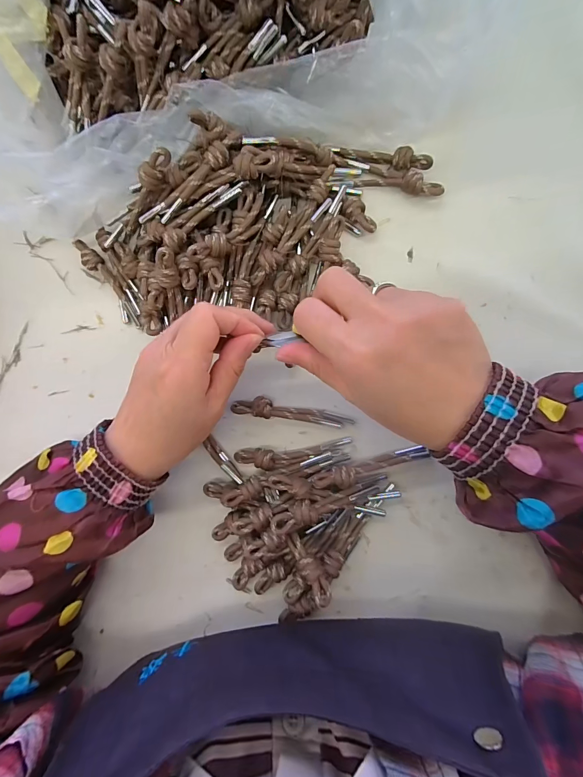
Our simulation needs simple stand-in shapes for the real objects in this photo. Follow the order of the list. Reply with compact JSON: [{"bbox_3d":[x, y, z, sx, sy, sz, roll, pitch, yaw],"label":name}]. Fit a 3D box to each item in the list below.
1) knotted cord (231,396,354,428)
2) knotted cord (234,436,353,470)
[{"bbox_3d":[0.000,0.018,0.277,0.092,0.015,0.015,8,86,7],"label":"knotted cord"},{"bbox_3d":[0.001,0.051,0.274,0.087,0.016,0.017,-6,84,6],"label":"knotted cord"}]

